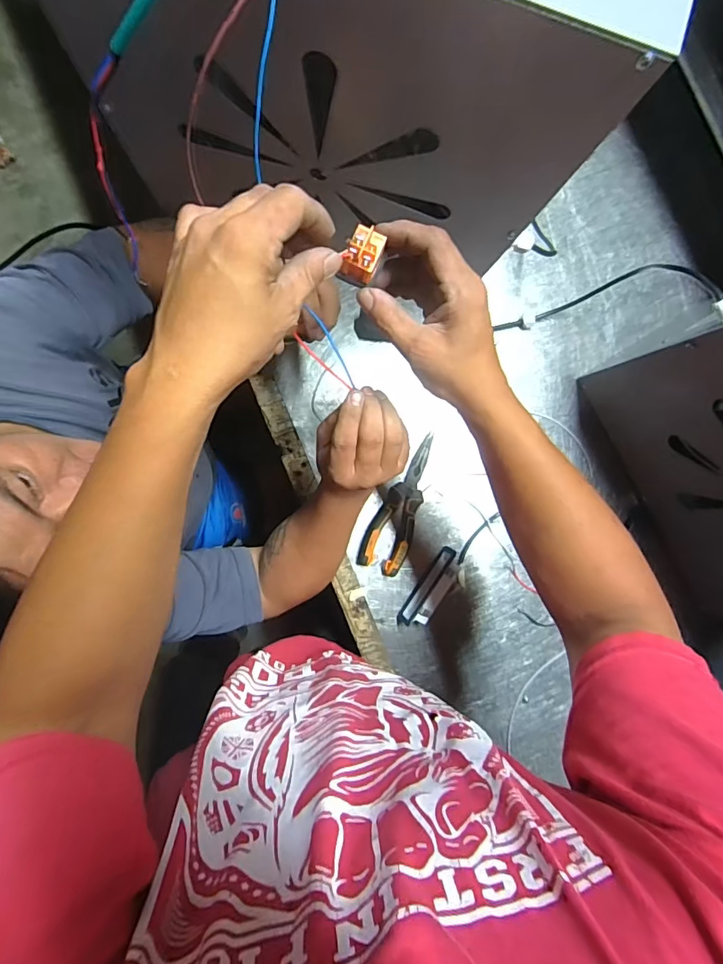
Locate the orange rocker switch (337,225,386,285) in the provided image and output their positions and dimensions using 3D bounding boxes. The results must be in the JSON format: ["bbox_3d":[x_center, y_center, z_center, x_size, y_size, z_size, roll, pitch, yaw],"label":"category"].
[{"bbox_3d":[0.002,-0.159,0.331,0.023,0.023,0.029,22,89,-6],"label":"orange rocker switch"}]

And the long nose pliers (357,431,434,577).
[{"bbox_3d":[0.061,0.031,0.644,0.057,0.025,0.194,26,88,-6],"label":"long nose pliers"}]

